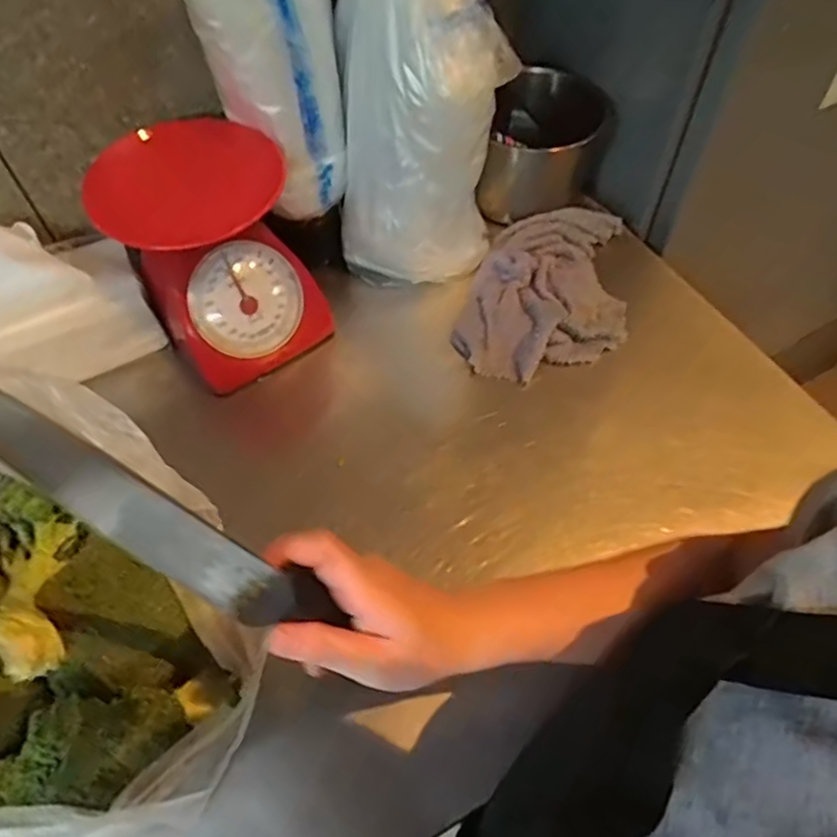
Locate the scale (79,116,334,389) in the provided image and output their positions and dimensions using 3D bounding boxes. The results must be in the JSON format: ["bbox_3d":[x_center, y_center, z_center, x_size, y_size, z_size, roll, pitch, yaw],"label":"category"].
[{"bbox_3d":[-0.181,-0.149,0.574,0.151,0.171,0.159,-26,60,-16],"label":"scale"}]

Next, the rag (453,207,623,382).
[{"bbox_3d":[0.135,-0.133,0.654,0.154,0.037,0.227,15,58,10],"label":"rag"}]

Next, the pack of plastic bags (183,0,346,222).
[{"bbox_3d":[-0.111,-0.299,0.550,0.129,0.244,0.061,-36,56,-13],"label":"pack of plastic bags"}]

